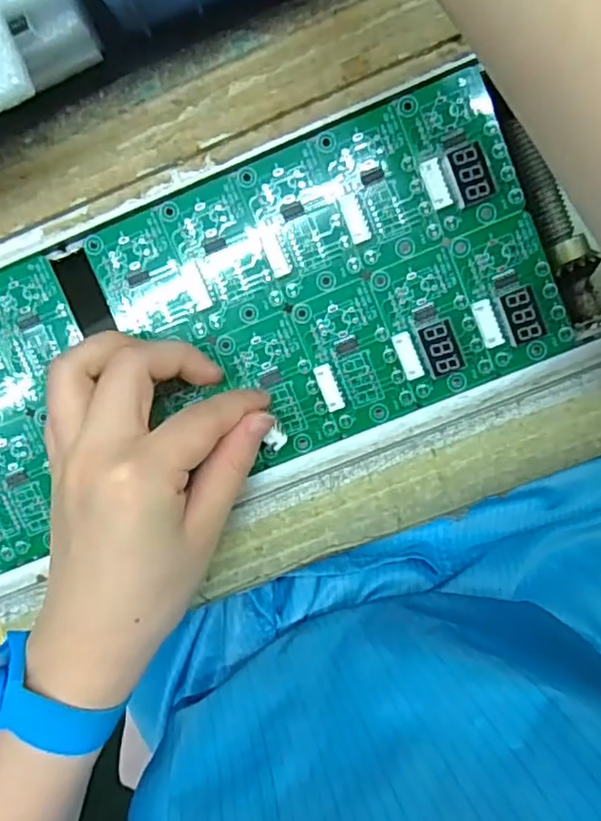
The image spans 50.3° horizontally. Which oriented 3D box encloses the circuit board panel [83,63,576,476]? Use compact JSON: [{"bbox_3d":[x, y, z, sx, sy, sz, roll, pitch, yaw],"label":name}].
[{"bbox_3d":[0.013,-0.054,0.280,0.181,0.008,0.125,-22,95,6],"label":"circuit board panel"}]

